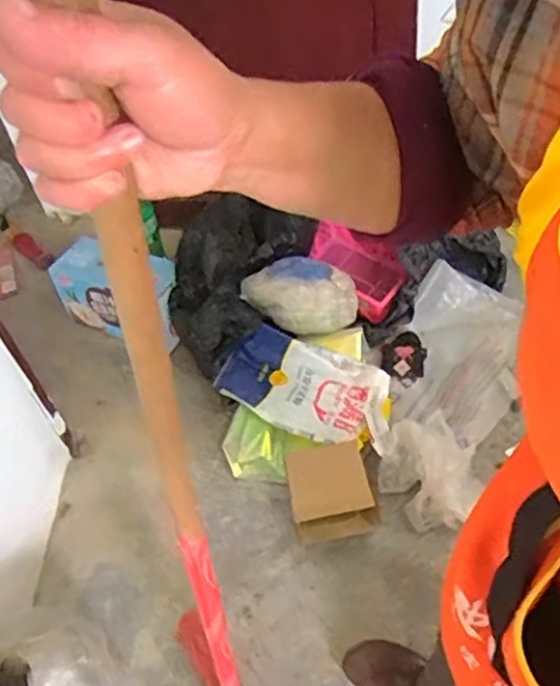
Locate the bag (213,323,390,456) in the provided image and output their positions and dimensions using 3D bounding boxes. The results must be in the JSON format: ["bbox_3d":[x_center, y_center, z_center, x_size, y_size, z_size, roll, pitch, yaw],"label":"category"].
[{"bbox_3d":[0.057,0.098,1.479,0.370,0.085,0.222,14,49,21],"label":"bag"}]

